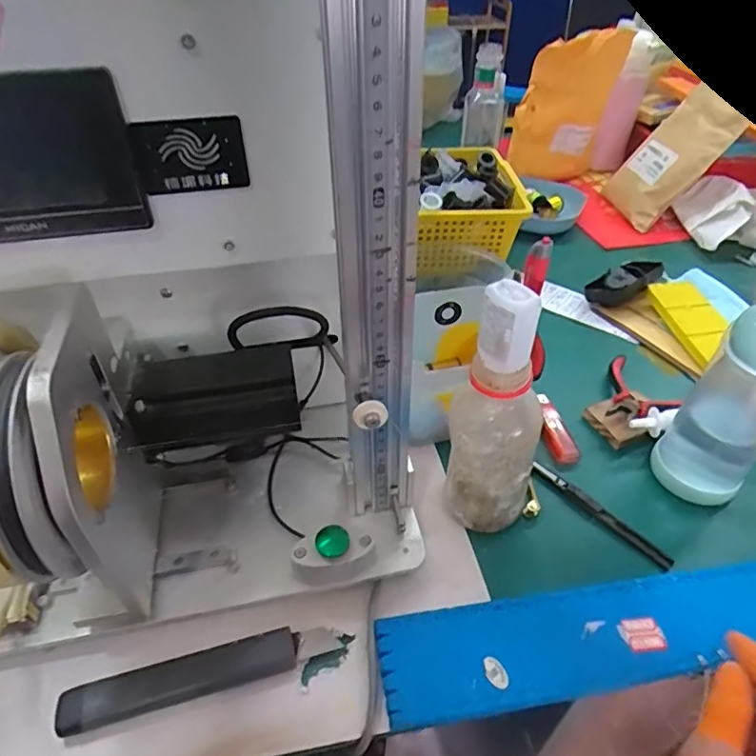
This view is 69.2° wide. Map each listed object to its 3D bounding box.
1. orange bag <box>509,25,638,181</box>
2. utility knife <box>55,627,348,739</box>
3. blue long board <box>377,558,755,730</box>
[{"bbox_3d":[0.304,-0.431,0.886,0.153,0.215,0.051,-10,43,-11],"label":"orange bag"},{"bbox_3d":[-0.111,0.189,0.352,0.168,0.014,0.026,-12,43,-13],"label":"utility knife"},{"bbox_3d":[0.171,0.167,0.365,0.336,0.007,0.065,-6,42,-6],"label":"blue long board"}]

